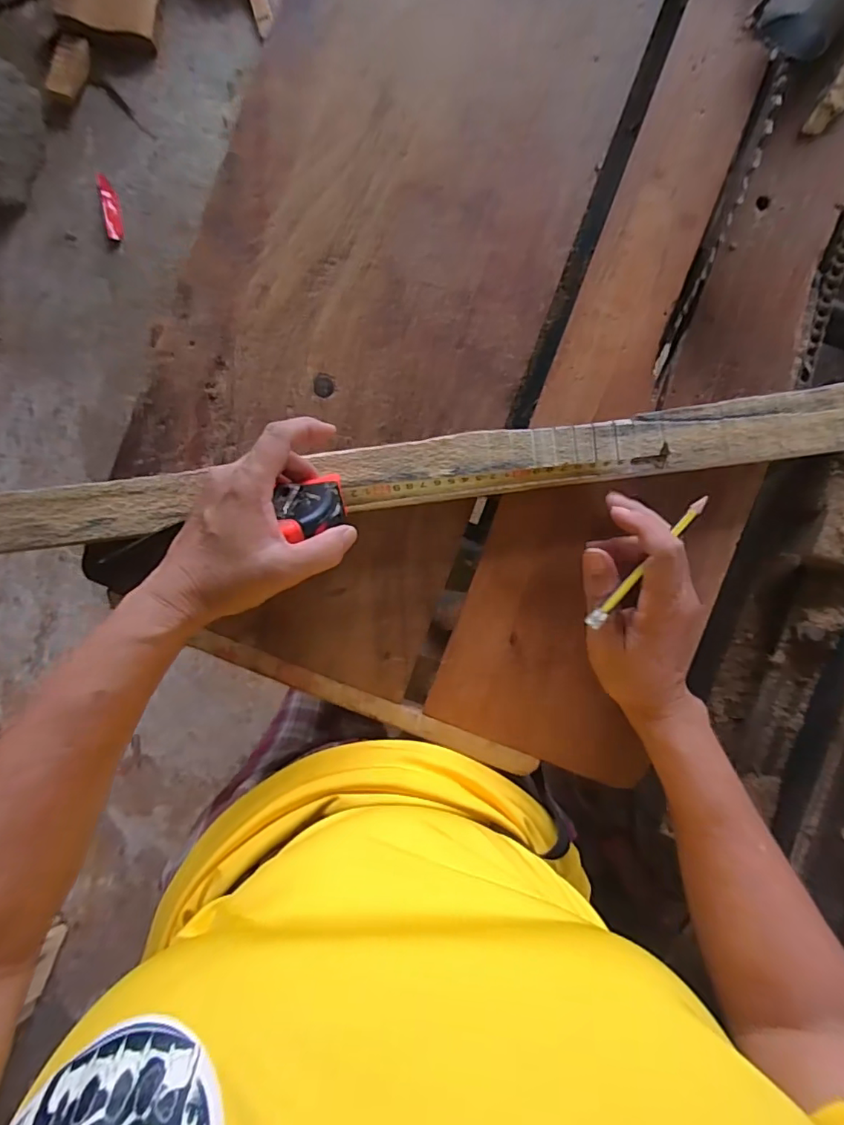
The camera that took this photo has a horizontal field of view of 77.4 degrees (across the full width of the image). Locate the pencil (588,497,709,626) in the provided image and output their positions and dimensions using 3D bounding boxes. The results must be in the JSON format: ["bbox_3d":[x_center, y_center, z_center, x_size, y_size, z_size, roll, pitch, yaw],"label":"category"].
[{"bbox_3d":[0.141,0.000,0.327,0.007,0.007,0.104,42,93,3],"label":"pencil"}]

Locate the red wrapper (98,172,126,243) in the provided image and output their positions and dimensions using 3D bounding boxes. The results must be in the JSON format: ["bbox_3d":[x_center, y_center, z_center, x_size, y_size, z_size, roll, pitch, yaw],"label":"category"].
[{"bbox_3d":[-0.755,-0.859,1.279,0.036,0.025,0.140,-7,102,2],"label":"red wrapper"}]

